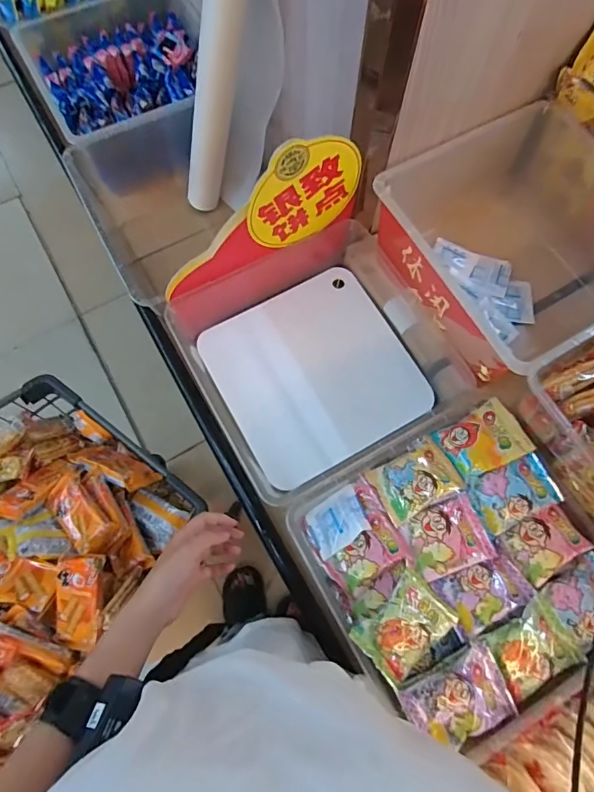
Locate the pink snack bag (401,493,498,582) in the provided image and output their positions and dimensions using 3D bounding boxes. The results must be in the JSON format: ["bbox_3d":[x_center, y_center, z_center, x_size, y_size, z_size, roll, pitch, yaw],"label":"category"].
[{"bbox_3d":[0.171,0.161,0.507,0.089,0.015,0.075,-20,73,-7],"label":"pink snack bag"}]

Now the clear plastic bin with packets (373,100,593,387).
[{"bbox_3d":[0.278,-0.192,0.621,0.322,0.205,0.330,-37,76,-12],"label":"clear plastic bin with packets"}]

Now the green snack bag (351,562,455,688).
[{"bbox_3d":[0.116,0.246,0.468,0.095,0.030,0.078,-43,77,-13],"label":"green snack bag"}]

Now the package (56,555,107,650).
[{"bbox_3d":[-0.288,0.272,0.584,0.059,0.009,0.118,3,90,6],"label":"package"}]

